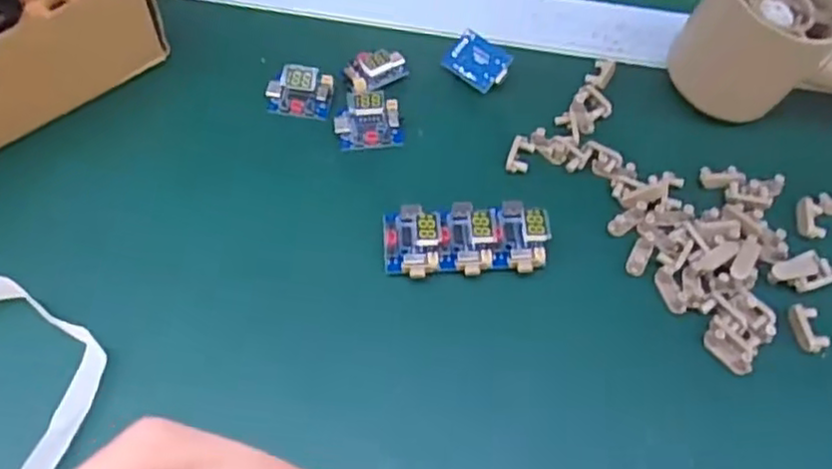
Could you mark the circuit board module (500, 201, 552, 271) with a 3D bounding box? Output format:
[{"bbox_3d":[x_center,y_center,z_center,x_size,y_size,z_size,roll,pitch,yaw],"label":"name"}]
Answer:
[{"bbox_3d":[0.045,-0.001,0.283,0.019,0.014,0.033,3,58,-1],"label":"circuit board module"}]

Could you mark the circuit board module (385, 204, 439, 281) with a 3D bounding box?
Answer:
[{"bbox_3d":[-0.002,0.001,0.281,0.022,0.012,0.033,-2,58,-4],"label":"circuit board module"}]

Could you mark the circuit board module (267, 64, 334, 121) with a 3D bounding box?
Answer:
[{"bbox_3d":[-0.055,-0.068,0.321,0.031,0.013,0.022,7,58,2],"label":"circuit board module"}]

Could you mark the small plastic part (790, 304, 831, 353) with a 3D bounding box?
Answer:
[{"bbox_3d":[0.151,0.036,0.265,0.011,0.005,0.019,-5,58,-6],"label":"small plastic part"}]

